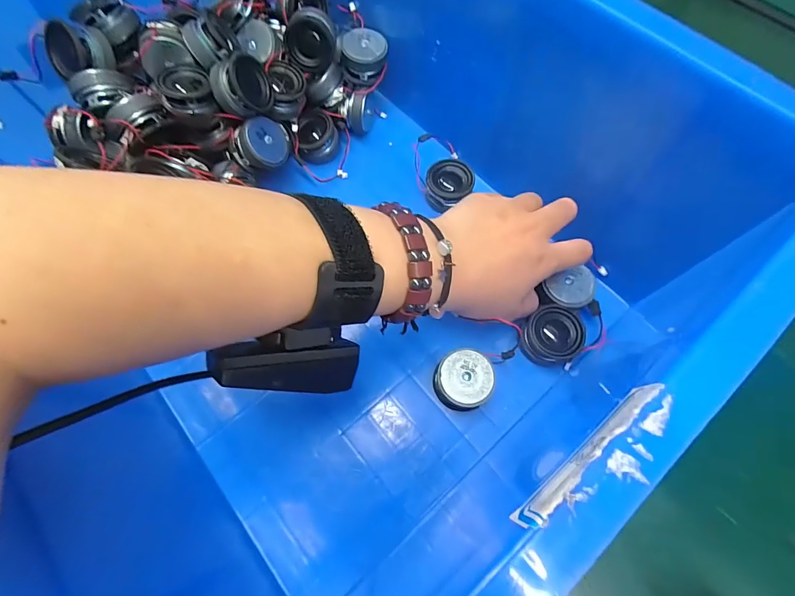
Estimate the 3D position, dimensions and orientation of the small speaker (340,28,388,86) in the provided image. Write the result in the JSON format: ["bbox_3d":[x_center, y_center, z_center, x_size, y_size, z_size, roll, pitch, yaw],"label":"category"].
[{"bbox_3d":[-0.028,-0.207,0.342,0.037,0.026,0.038,5,66,1],"label":"small speaker"}]

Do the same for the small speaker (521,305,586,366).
[{"bbox_3d":[0.109,0.027,0.281,0.042,0.016,0.037,-15,67,-7],"label":"small speaker"}]

